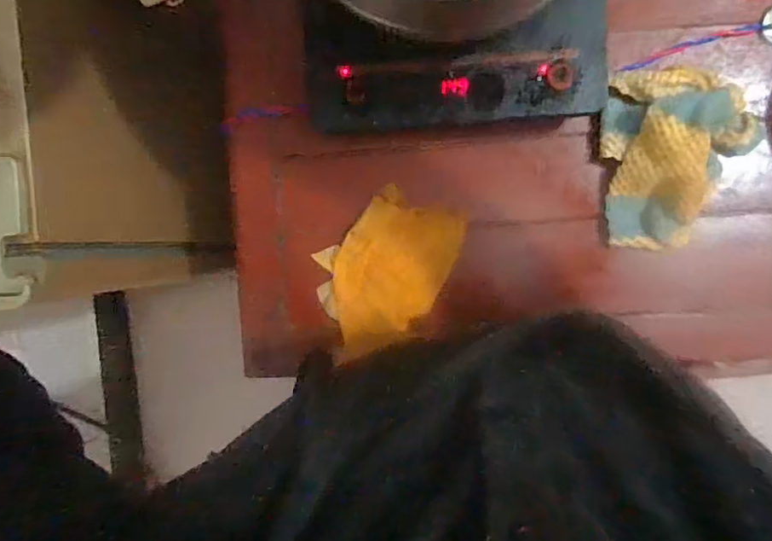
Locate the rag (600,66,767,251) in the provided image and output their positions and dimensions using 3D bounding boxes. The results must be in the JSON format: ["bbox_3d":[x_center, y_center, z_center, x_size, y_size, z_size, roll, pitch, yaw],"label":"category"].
[{"bbox_3d":[0.289,-0.106,0.524,0.149,0.054,0.170,-2,94,4],"label":"rag"}]

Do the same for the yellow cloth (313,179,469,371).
[{"bbox_3d":[-0.001,0.000,0.570,0.179,0.019,0.118,-44,93,2],"label":"yellow cloth"}]

